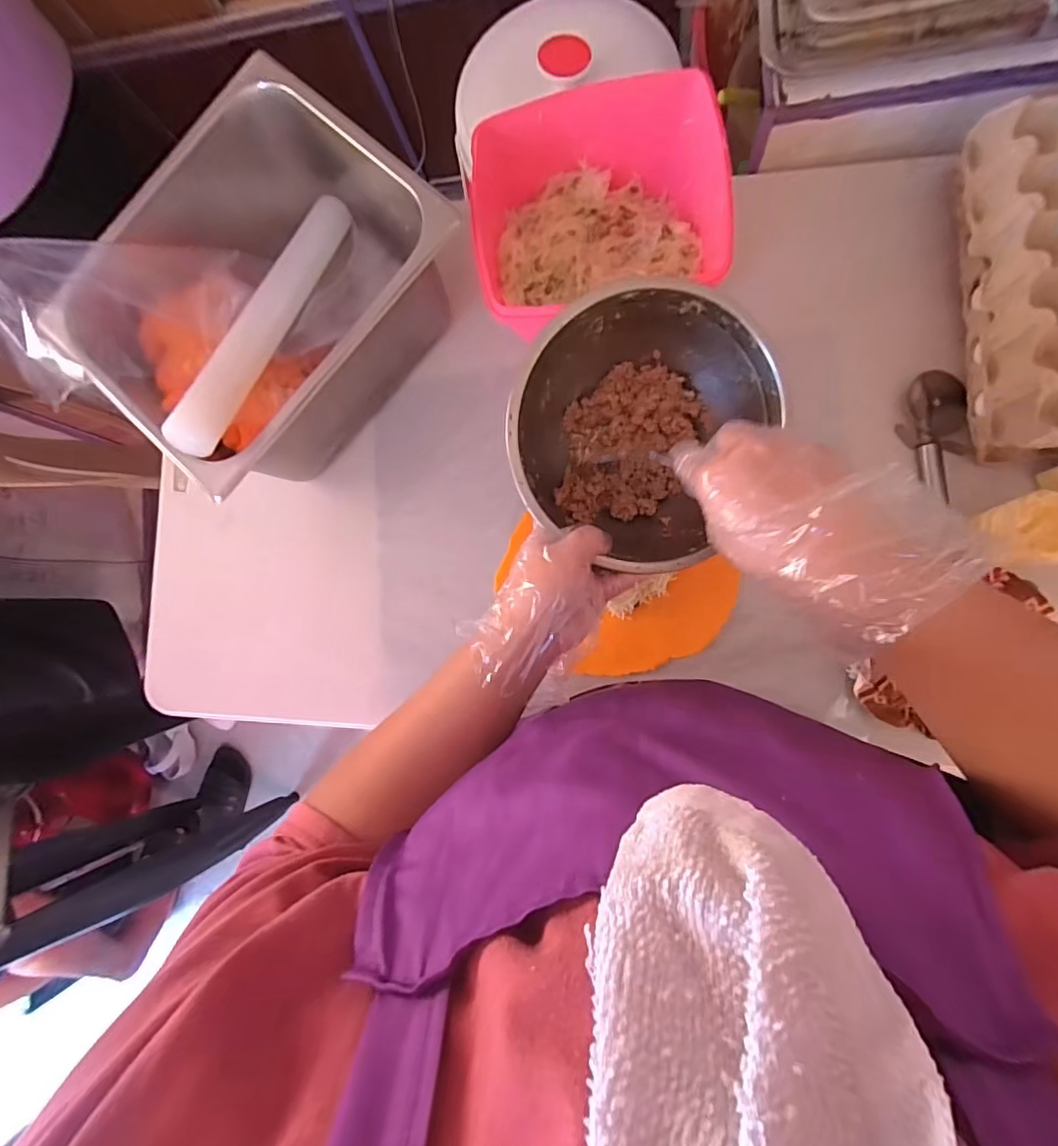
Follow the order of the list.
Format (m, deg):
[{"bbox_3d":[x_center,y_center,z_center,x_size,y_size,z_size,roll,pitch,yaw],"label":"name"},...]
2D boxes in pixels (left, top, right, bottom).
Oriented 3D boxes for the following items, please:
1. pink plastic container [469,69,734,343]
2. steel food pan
[{"bbox_3d":[0.063,-0.331,0.492,0.209,0.104,0.186,-7,85,8],"label":"pink plastic container"},{"bbox_3d":[-0.238,-0.259,0.517,0.246,0.174,0.311,41,93,9],"label":"steel food pan"}]

